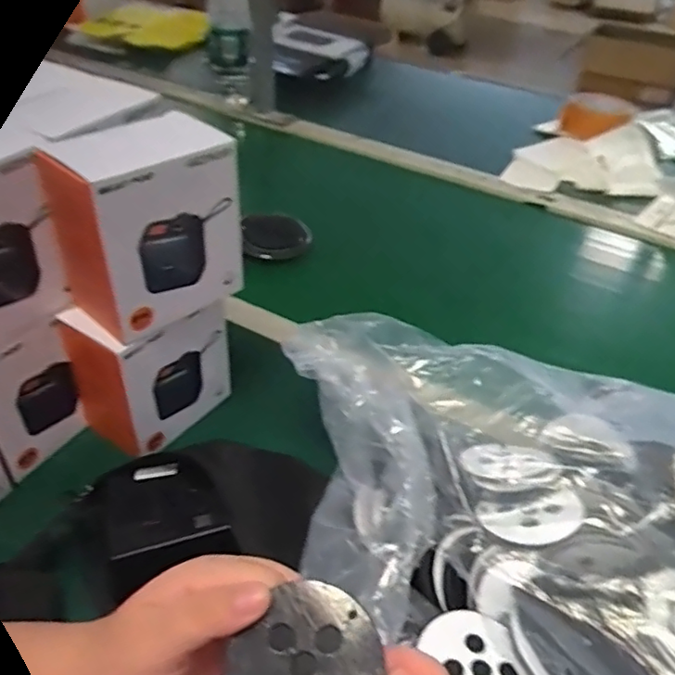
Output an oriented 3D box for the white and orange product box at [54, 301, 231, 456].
[{"bbox_3d":[-0.137,0.018,0.451,0.064,0.104,0.100,25,44,23],"label":"white and orange product box"}]

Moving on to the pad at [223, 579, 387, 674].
[{"bbox_3d":[-0.011,0.132,0.240,0.056,0.004,0.060,-1,62,3],"label":"pad"}]

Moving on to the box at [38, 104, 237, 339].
[{"bbox_3d":[-0.121,-0.074,0.390,0.071,0.111,0.110,31,47,29],"label":"box"}]

